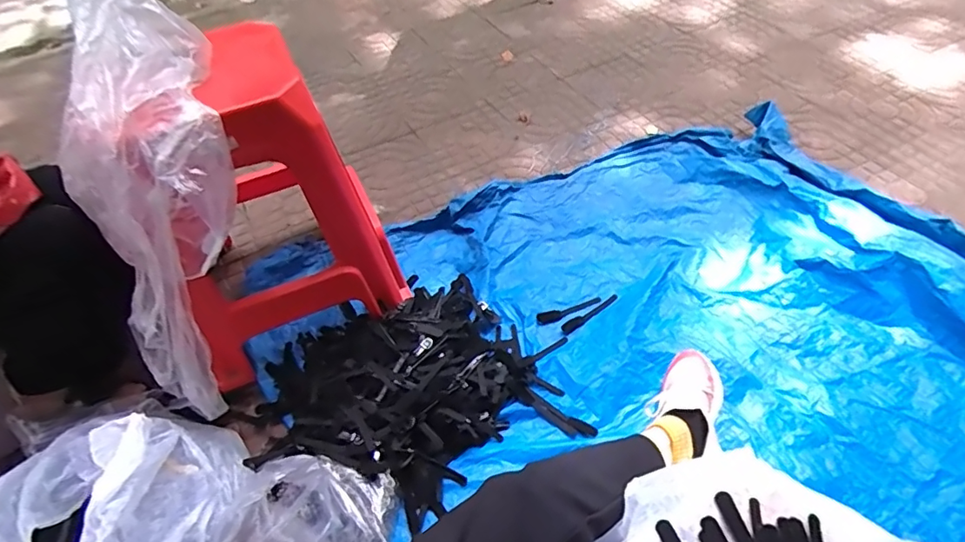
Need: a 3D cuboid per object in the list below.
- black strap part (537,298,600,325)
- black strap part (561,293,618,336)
[{"bbox_3d":[0.171,0.076,1.051,0.139,0.009,0.027,-21,50,-13],"label":"black strap part"},{"bbox_3d":[0.212,0.084,1.045,0.135,0.009,0.026,-30,53,-21],"label":"black strap part"}]

